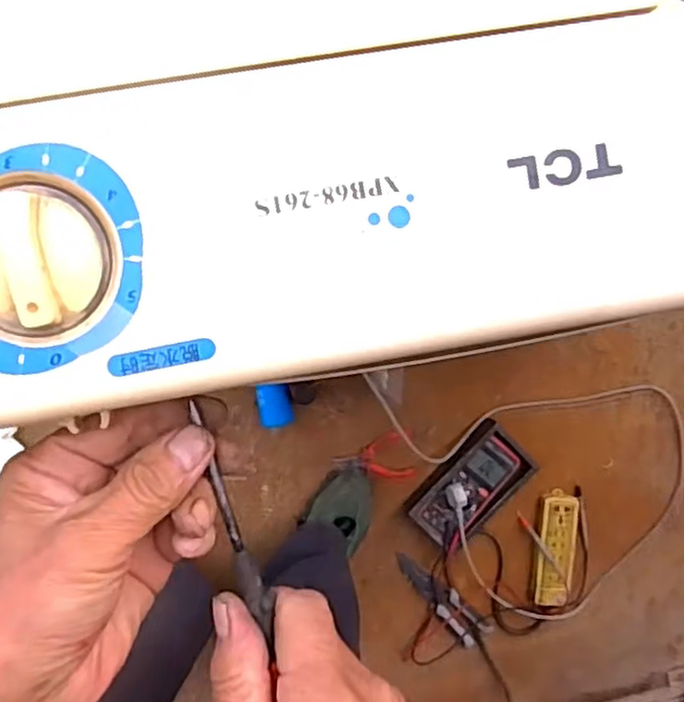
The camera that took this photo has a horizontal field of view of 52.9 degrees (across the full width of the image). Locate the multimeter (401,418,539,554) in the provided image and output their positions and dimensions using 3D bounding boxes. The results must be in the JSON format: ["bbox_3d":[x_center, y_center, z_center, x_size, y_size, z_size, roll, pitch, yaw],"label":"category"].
[{"bbox_3d":[0.222,0.238,1.204,0.222,0.039,0.131,-42,101,0],"label":"multimeter"}]

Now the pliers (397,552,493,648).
[{"bbox_3d":[0.170,0.427,1.181,0.054,0.016,0.208,-43,101,0],"label":"pliers"}]

